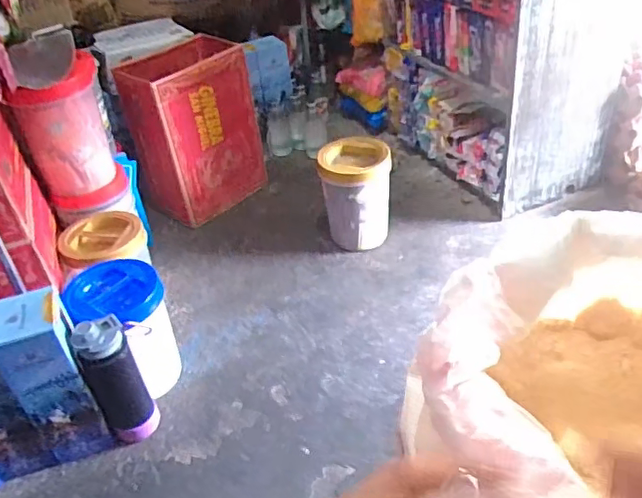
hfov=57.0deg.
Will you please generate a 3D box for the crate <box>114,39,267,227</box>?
[{"bbox_3d":[-0.346,-0.314,1.604,0.240,0.427,0.316,24,47,33],"label":"crate"}]

